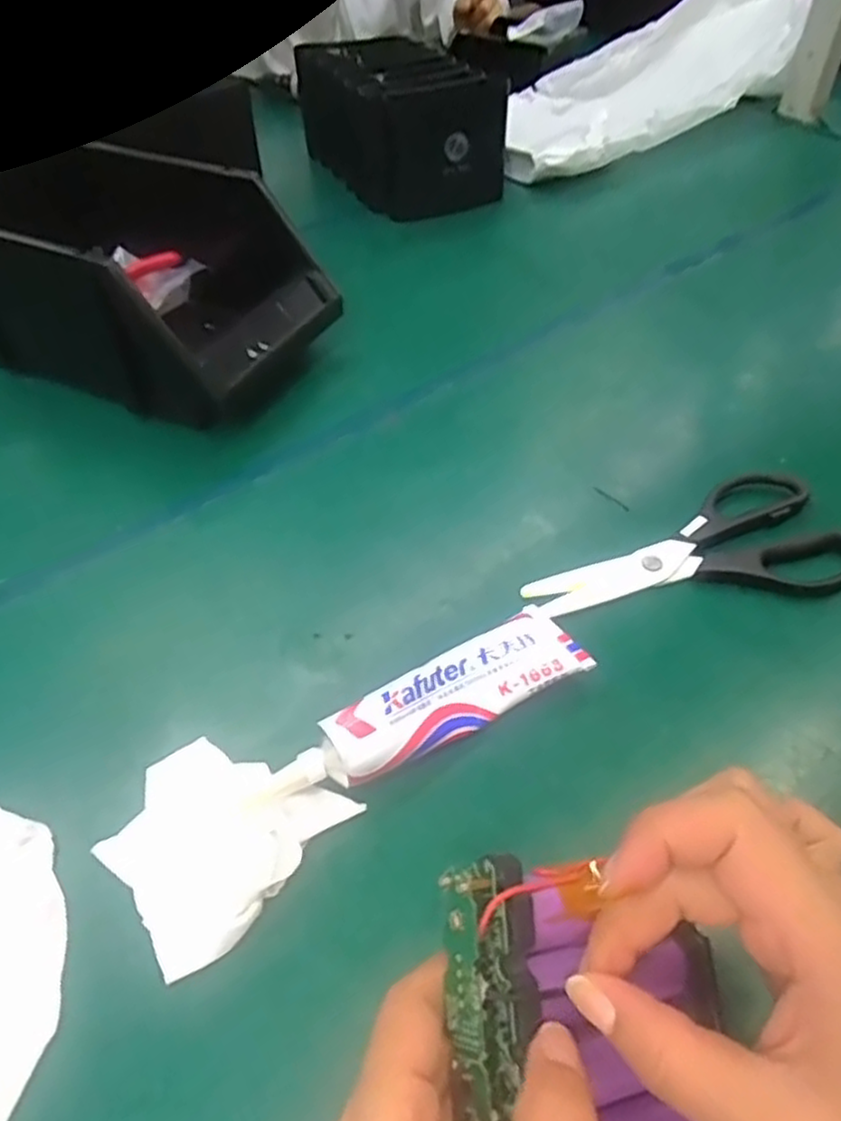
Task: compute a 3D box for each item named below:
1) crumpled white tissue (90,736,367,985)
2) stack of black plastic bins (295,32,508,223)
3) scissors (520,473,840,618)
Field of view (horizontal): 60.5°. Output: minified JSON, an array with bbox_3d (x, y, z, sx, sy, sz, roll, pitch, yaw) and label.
[{"bbox_3d":[-0.088,0.114,0.308,0.080,0.016,0.090,32,57,25],"label":"crumpled white tissue"},{"bbox_3d":[-0.026,-0.456,0.755,0.126,0.106,0.224,-25,53,-19],"label":"stack of black plastic bins"},{"bbox_3d":[0.156,0.004,0.403,0.184,0.012,0.084,-21,52,-16],"label":"scissors"}]

